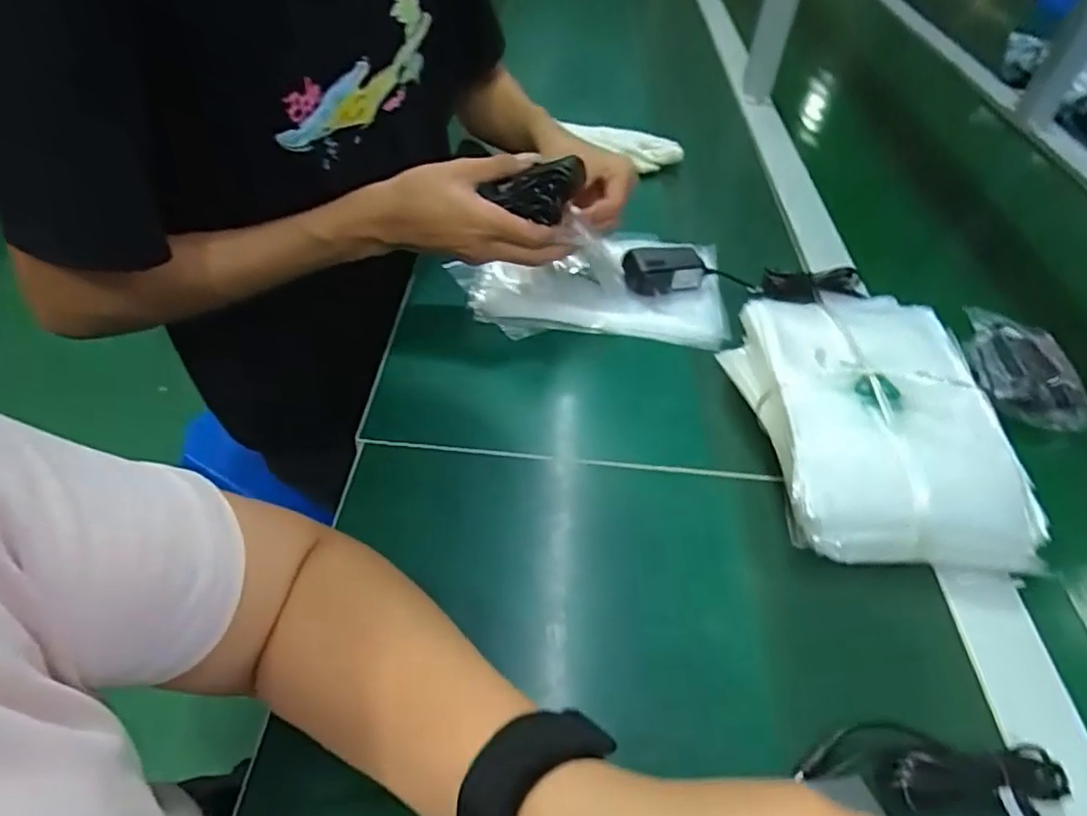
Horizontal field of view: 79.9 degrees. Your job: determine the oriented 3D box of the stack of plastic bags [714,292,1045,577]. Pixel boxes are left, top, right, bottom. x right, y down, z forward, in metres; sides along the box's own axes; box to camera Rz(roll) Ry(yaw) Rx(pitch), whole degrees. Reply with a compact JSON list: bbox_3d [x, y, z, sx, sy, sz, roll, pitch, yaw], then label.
[{"bbox_3d":[0.239,0.002,0.486,0.178,0.075,0.230,5,46,-1],"label":"stack of plastic bags"}]

